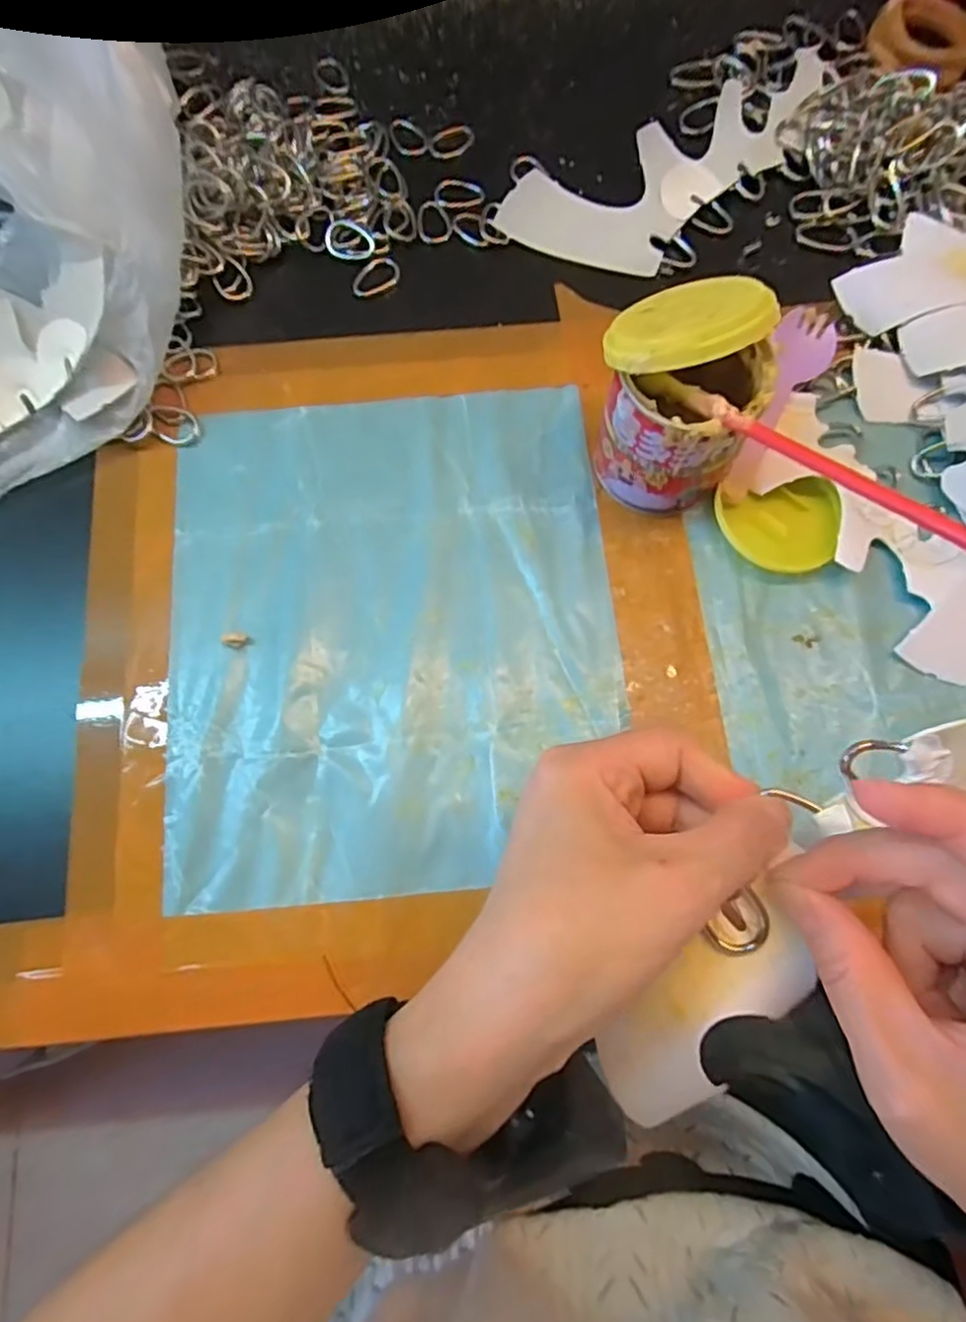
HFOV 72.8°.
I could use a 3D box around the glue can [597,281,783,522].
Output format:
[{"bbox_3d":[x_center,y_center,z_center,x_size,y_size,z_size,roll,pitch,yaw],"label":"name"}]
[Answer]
[{"bbox_3d":[0.085,-0.114,0.288,0.067,0.097,0.060,17,76,5],"label":"glue can"}]

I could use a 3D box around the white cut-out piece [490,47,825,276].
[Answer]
[{"bbox_3d":[0.118,-0.278,0.375,0.214,0.011,0.073,-29,87,-5],"label":"white cut-out piece"}]

